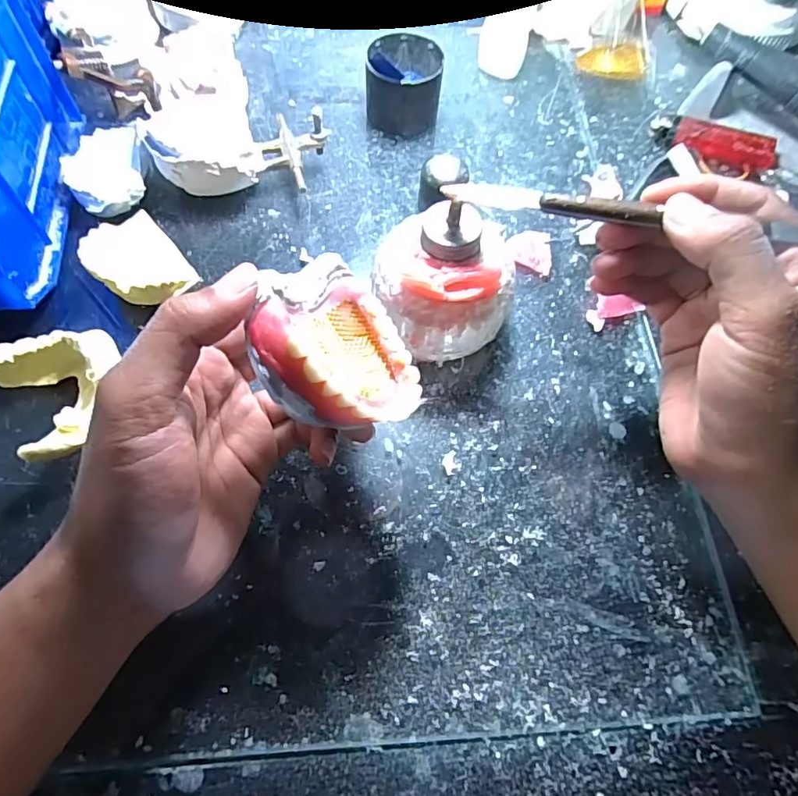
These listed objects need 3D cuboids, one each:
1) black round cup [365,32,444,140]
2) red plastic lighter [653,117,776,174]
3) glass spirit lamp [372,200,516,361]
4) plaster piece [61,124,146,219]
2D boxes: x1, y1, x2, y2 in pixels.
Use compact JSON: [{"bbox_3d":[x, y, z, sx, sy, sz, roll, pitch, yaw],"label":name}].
[{"bbox_3d":[0.004,-0.214,0.355,0.049,0.046,0.052,1,65,-3],"label":"black round cup"},{"bbox_3d":[0.222,-0.179,0.366,0.087,0.019,0.022,20,66,6],"label":"red plastic lighter"},{"bbox_3d":[0.022,-0.059,0.269,0.070,0.073,0.063,-1,66,-4],"label":"glass spirit lamp"},{"bbox_3d":[-0.175,-0.133,0.316,0.044,0.022,0.059,-20,68,-12],"label":"plaster piece"}]

